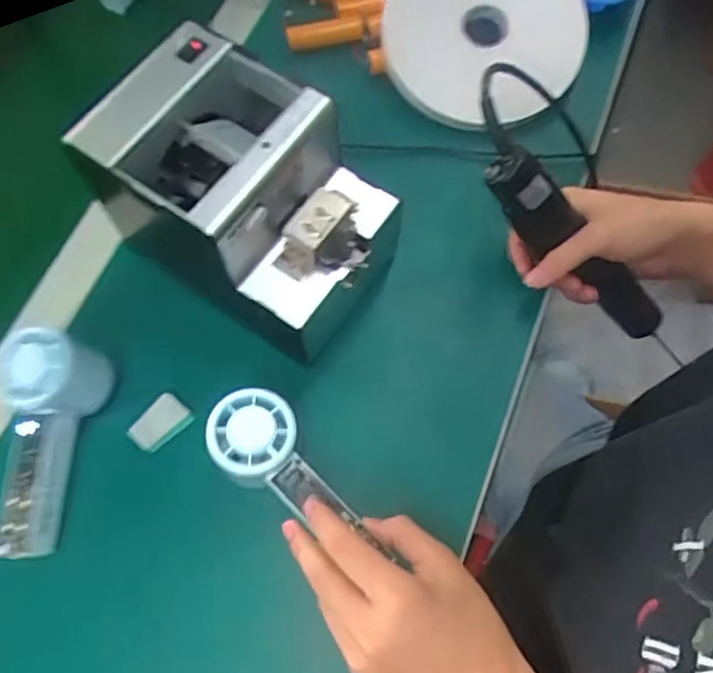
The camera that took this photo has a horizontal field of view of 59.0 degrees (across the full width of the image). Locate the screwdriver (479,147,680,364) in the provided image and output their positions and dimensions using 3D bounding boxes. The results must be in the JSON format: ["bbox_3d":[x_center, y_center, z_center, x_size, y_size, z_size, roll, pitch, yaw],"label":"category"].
[{"bbox_3d":[0.181,-0.057,0.485,0.224,0.033,0.037,40,70,-21],"label":"screwdriver"}]

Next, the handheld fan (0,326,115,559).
[{"bbox_3d":[-0.221,0.073,0.434,0.061,0.058,0.148,10,69,4],"label":"handheld fan"}]

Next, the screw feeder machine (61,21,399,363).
[{"bbox_3d":[-0.075,-0.094,0.454,0.180,0.145,0.123,33,72,12],"label":"screw feeder machine"}]

